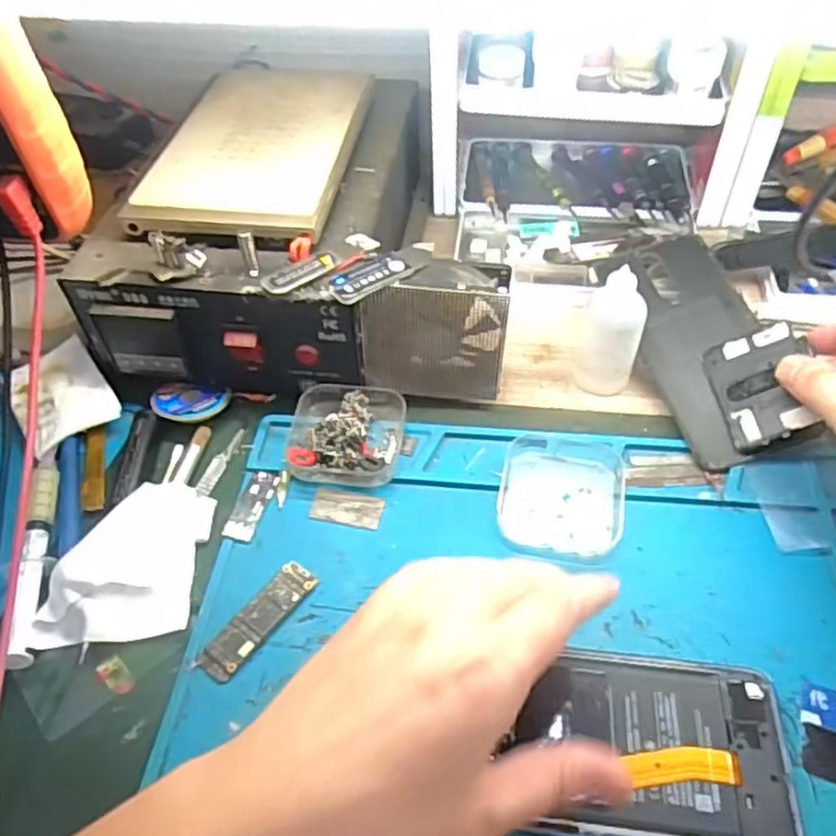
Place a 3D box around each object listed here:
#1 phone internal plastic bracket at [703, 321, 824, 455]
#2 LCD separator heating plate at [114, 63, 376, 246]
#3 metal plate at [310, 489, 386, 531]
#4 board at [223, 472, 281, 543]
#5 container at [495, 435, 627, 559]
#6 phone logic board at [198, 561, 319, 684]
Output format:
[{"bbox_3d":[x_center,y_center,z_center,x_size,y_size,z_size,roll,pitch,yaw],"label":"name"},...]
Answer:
[{"bbox_3d":[0.192,-0.019,0.385,0.049,0.006,0.068,-22,55,25],"label":"phone internal plastic bracket"},{"bbox_3d":[-0.098,-0.170,0.440,0.112,0.021,0.203,4,50,6],"label":"LCD separator heating plate"},{"bbox_3d":[-0.038,0.048,0.371,0.038,0.004,0.018,9,51,10],"label":"metal plate"},{"bbox_3d":[-0.090,0.046,0.376,0.016,0.004,0.043,13,52,13],"label":"board"},{"bbox_3d":[0.078,0.038,0.371,0.064,0.016,0.074,8,51,9],"label":"container"},{"bbox_3d":[-0.076,0.096,0.331,0.019,0.005,0.064,29,57,24],"label":"phone logic board"}]

